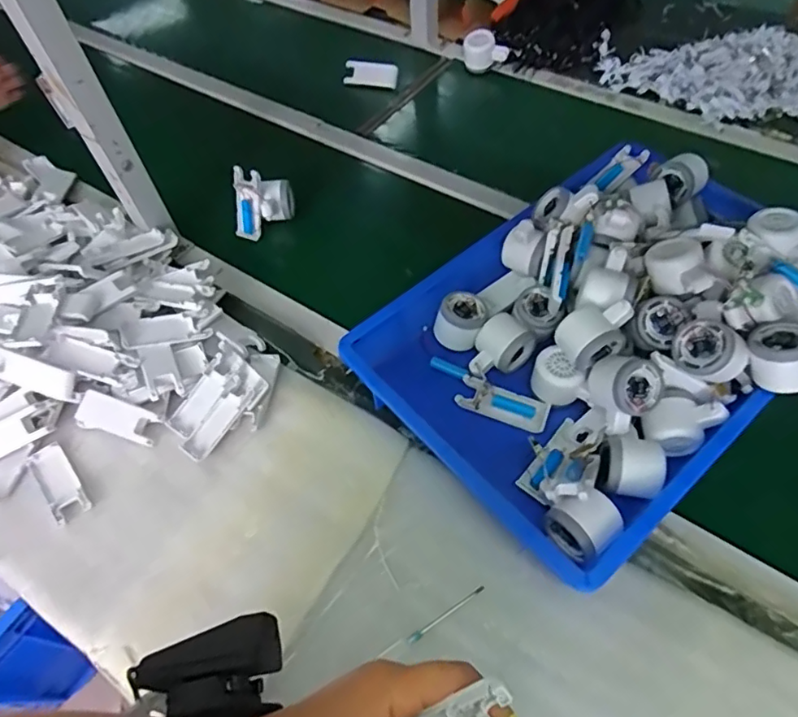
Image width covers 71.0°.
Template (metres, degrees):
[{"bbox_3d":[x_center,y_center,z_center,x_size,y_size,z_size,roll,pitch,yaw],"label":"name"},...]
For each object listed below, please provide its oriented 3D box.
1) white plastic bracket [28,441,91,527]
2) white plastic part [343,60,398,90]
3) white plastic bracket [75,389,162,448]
[{"bbox_3d":[-0.386,0.141,0.634,0.038,0.012,0.099,-37,62,-19],"label":"white plastic bracket"},{"bbox_3d":[-0.053,-0.542,1.069,0.099,0.042,0.015,4,39,-7],"label":"white plastic part"},{"bbox_3d":[-0.336,0.071,0.667,0.099,0.022,0.040,12,58,12],"label":"white plastic bracket"}]

